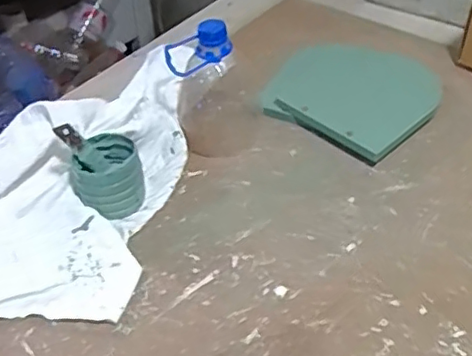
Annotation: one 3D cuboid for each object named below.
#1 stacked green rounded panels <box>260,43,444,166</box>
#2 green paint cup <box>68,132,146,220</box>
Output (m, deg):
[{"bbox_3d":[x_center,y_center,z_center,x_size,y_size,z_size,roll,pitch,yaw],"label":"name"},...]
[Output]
[{"bbox_3d":[0.142,-0.108,0.704,0.178,0.024,0.202,25,51,26],"label":"stacked green rounded panels"},{"bbox_3d":[-0.124,0.000,0.586,0.067,0.064,0.061,-17,45,-14],"label":"green paint cup"}]

